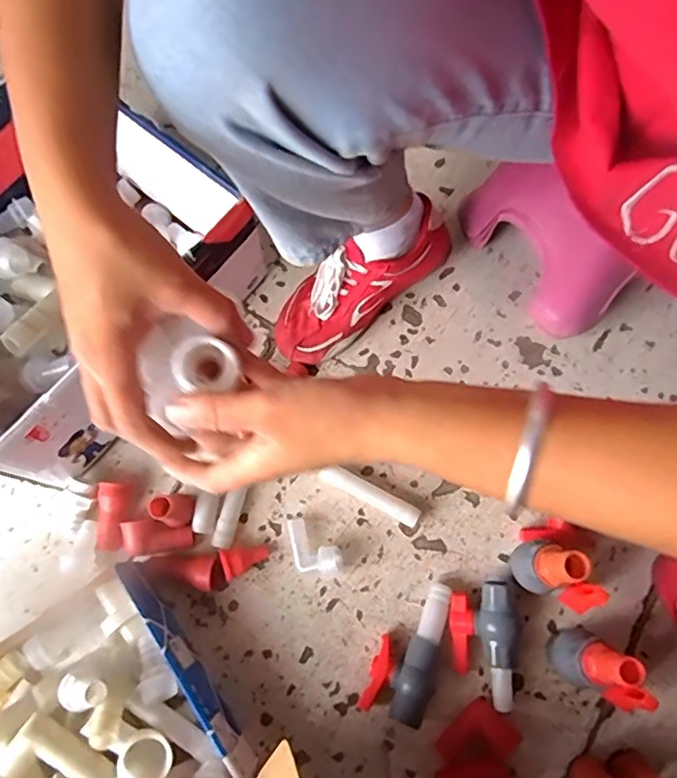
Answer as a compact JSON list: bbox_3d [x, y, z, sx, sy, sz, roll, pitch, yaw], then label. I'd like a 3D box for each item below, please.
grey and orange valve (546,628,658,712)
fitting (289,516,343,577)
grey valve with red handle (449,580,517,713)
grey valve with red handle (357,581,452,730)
[{"bbox_3d":[0.248,0.265,0.562,0.070,0.128,0.044,33,77,11],"label":"grey and orange valve"},{"bbox_3d":[-0.031,0.176,0.642,0.071,0.026,0.041,37,77,12],"label":"fitting"},{"bbox_3d":[0.149,0.260,0.604,0.066,0.047,0.121,-1,73,1],"label":"grey valve with red handle"},{"bbox_3d":[0.073,0.264,0.607,0.059,0.031,0.135,20,74,7],"label":"grey valve with red handle"}]

